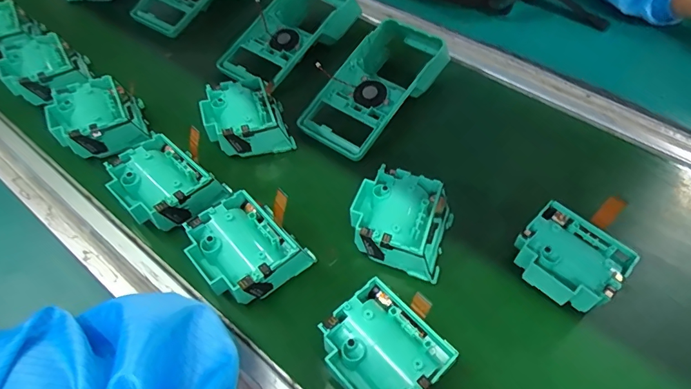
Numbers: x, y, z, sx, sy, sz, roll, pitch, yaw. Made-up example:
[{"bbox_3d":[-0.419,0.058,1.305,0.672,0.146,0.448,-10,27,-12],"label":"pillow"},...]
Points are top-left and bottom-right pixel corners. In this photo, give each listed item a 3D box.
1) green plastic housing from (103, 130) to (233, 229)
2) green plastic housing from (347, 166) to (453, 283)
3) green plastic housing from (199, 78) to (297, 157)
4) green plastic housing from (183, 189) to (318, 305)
[{"bbox_3d":[-0.155,-0.007,0.368,0.088,0.038,0.068,32,62,22],"label":"green plastic housing"},{"bbox_3d":[0.046,0.021,0.353,0.078,0.041,0.077,15,57,12],"label":"green plastic housing"},{"bbox_3d":[-0.099,-0.077,0.426,0.078,0.038,0.077,-17,57,-9],"label":"green plastic housing"},{"bbox_3d":[-0.077,0.045,0.336,0.075,0.050,0.070,37,64,24],"label":"green plastic housing"}]

